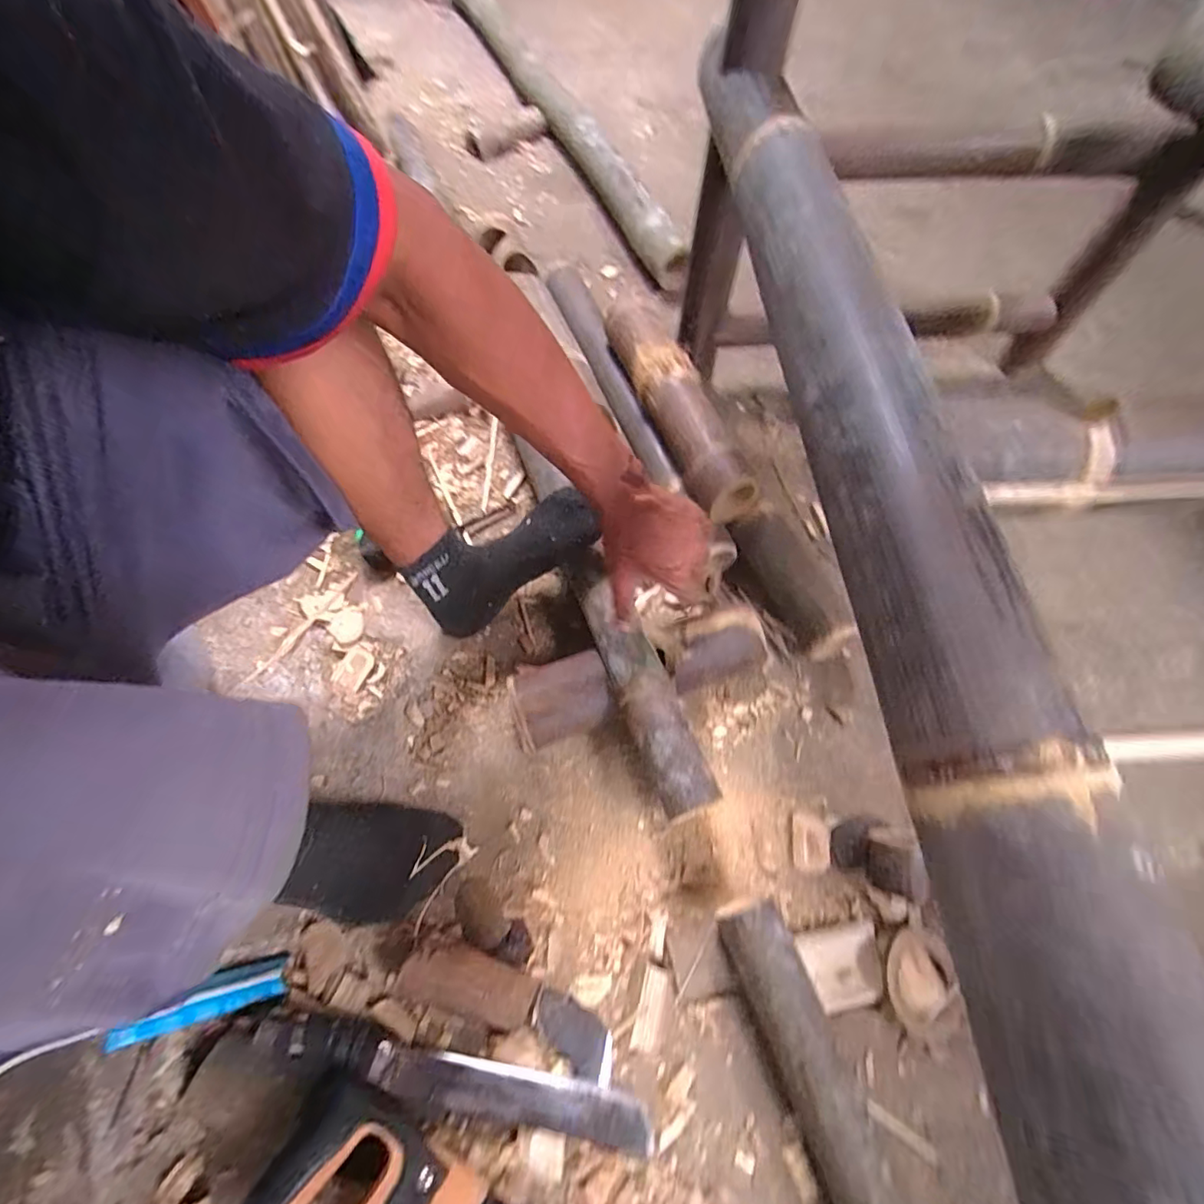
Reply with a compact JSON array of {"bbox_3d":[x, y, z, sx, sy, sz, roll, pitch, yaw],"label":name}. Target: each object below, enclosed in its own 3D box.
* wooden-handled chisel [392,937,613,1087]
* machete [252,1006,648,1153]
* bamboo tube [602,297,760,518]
[{"bbox_3d":[-0.079,0.343,0.458,0.187,0.039,0.053,18,63,8],"label":"wooden-handled chisel"},{"bbox_3d":[-0.122,0.393,0.443,0.327,0.021,0.037,11,62,4],"label":"machete"},{"bbox_3d":[0.093,-0.255,0.691,0.072,0.065,0.339,-20,62,-11],"label":"bamboo tube"}]

